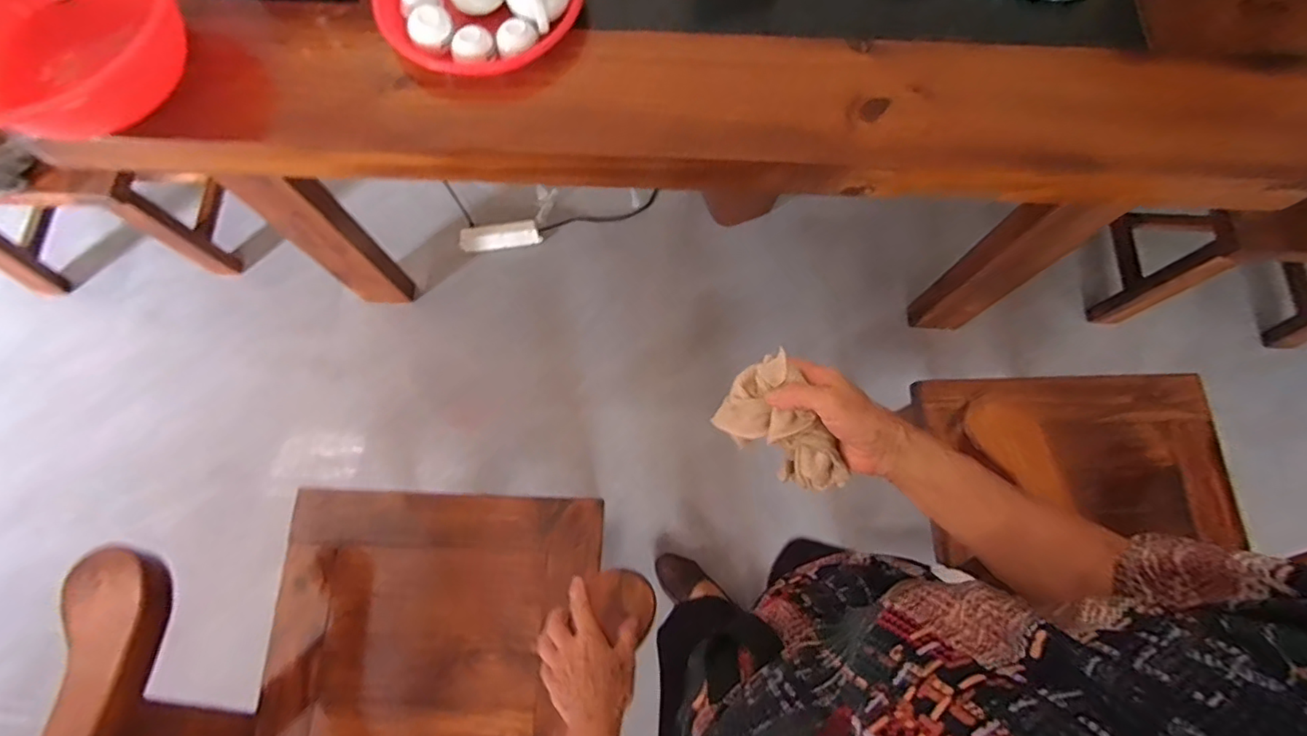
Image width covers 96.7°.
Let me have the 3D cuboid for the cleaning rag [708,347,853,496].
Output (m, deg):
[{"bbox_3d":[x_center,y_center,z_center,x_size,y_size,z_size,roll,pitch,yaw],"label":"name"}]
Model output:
[{"bbox_3d":[0.107,0.059,0.494,0.060,0.080,0.116,-33,77,-10],"label":"cleaning rag"}]

